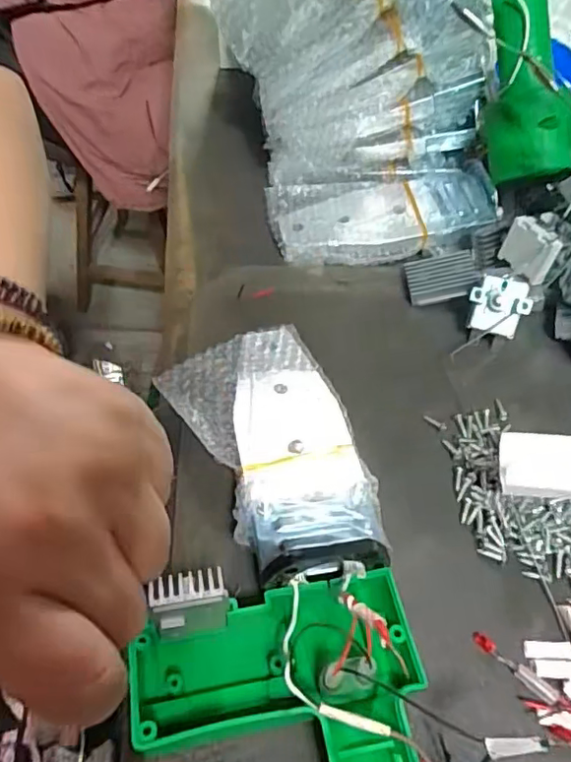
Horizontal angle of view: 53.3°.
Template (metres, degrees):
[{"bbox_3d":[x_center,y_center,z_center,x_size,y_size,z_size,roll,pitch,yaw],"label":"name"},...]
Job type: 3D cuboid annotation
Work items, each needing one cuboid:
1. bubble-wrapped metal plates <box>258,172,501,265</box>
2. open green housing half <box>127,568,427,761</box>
[{"bbox_3d":[0.068,-0.124,0.417,0.154,0.030,0.077,-6,55,-6],"label":"bubble-wrapped metal plates"},{"bbox_3d":[0.003,0.155,0.216,0.116,0.035,0.147,-6,55,-7],"label":"open green housing half"}]

